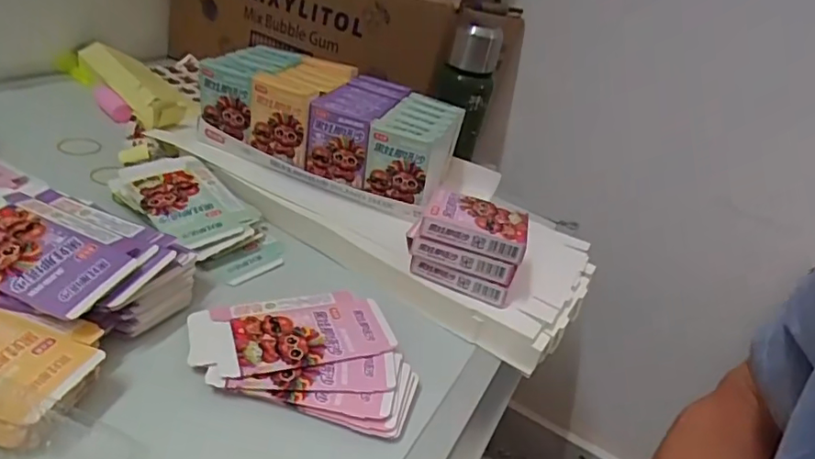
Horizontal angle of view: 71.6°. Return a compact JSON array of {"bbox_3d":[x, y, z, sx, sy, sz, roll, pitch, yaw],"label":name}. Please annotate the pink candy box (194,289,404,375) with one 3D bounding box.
[{"bbox_3d":[-0.090,0.077,0.436,0.144,0.005,0.083,-6,30,-22],"label":"pink candy box"}]

